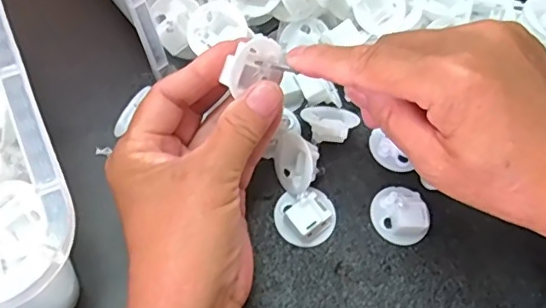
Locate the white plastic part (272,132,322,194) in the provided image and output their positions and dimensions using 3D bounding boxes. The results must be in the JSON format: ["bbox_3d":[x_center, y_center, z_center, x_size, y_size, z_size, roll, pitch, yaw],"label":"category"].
[{"bbox_3d":[0.014,0.003,0.305,0.023,0.026,0.036,-10,67,-7],"label":"white plastic part"}]

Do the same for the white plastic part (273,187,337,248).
[{"bbox_3d":[0.018,0.033,0.300,0.033,0.015,0.030,1,66,-3],"label":"white plastic part"}]

